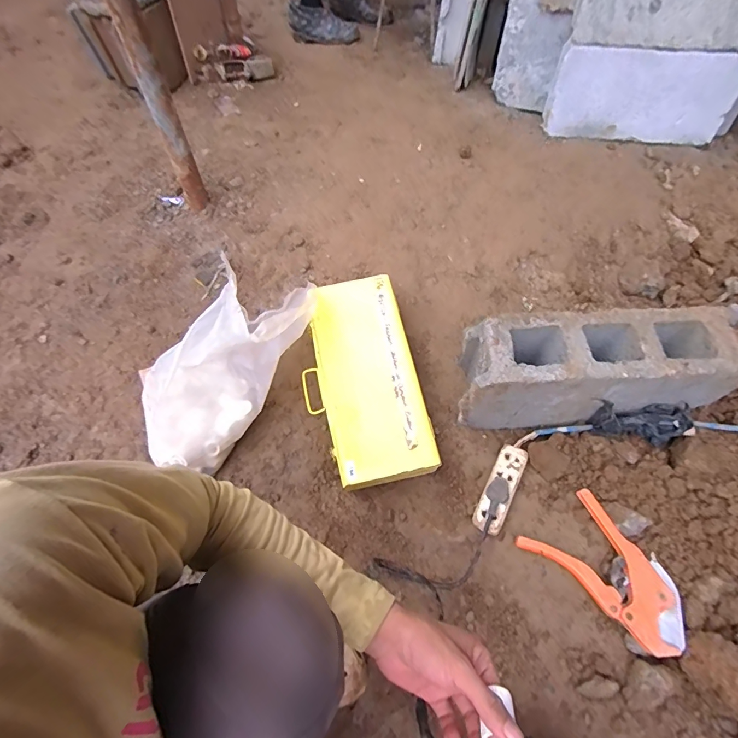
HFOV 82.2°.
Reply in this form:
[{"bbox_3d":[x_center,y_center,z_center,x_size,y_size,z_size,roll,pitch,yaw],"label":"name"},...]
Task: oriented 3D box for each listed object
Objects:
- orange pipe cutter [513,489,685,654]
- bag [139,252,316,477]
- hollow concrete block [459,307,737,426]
[{"bbox_3d":[0.336,0.291,0.595,0.127,0.048,0.217,-33,61,-19],"label":"orange pipe cutter"},{"bbox_3d":[-0.215,-0.017,0.670,0.357,0.247,0.155,-36,64,-18],"label":"bag"},{"bbox_3d":[0.347,0.006,0.676,0.388,0.165,0.120,-1,58,2],"label":"hollow concrete block"}]

